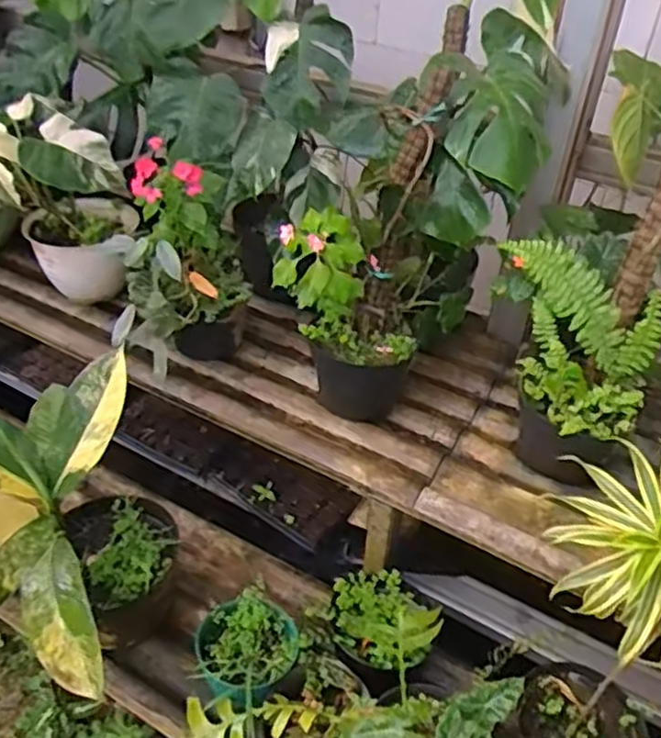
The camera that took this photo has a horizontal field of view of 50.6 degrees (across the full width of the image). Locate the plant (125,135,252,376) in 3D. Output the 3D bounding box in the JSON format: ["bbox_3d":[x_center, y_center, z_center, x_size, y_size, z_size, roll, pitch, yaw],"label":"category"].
[{"bbox_3d":[-0.241,-0.154,1.133,0.208,0.338,0.230,-6,40,-10],"label":"plant"}]

